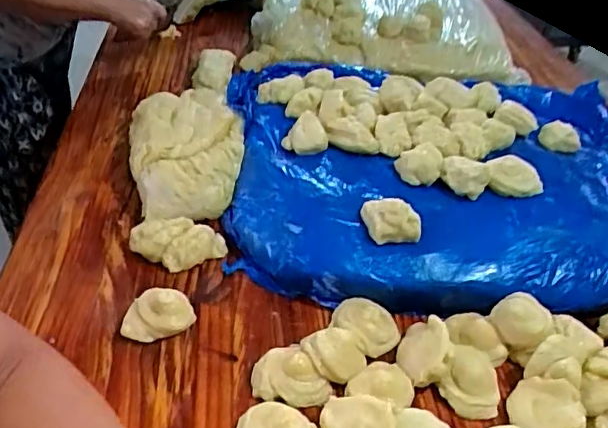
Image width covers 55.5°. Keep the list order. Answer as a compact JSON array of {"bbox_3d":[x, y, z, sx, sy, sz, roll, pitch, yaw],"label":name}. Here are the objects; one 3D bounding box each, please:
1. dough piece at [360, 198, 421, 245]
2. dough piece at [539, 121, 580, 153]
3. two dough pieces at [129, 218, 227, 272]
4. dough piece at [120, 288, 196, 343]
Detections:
[{"bbox_3d":[0.117,0.005,0.779,0.071,0.043,0.065,0,39,-10],"label":"dough piece"},{"bbox_3d":[0.444,-0.133,1.001,0.067,0.024,0.081,23,45,18],"label":"dough piece"},{"bbox_3d":[-0.172,0.035,0.792,0.124,0.033,0.067,0,39,-11],"label":"two dough pieces"},{"bbox_3d":[-0.177,0.119,0.697,0.087,0.039,0.064,-8,41,-19],"label":"dough piece"}]

